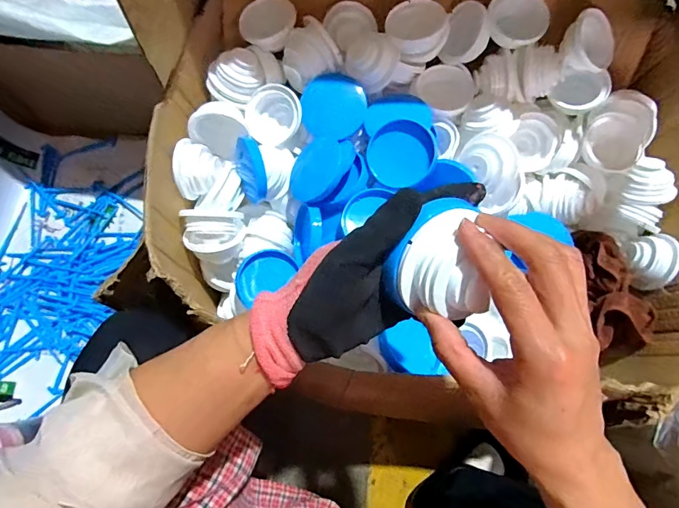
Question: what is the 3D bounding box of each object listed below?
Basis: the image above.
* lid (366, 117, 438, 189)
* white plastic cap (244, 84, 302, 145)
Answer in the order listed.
[{"bbox_3d":[0.075,-0.120,0.492,0.077,0.019,0.084,0,89,12],"label":"lid"},{"bbox_3d":[-0.087,-0.179,0.532,0.068,0.051,0.066,0,75,-2],"label":"white plastic cap"}]

